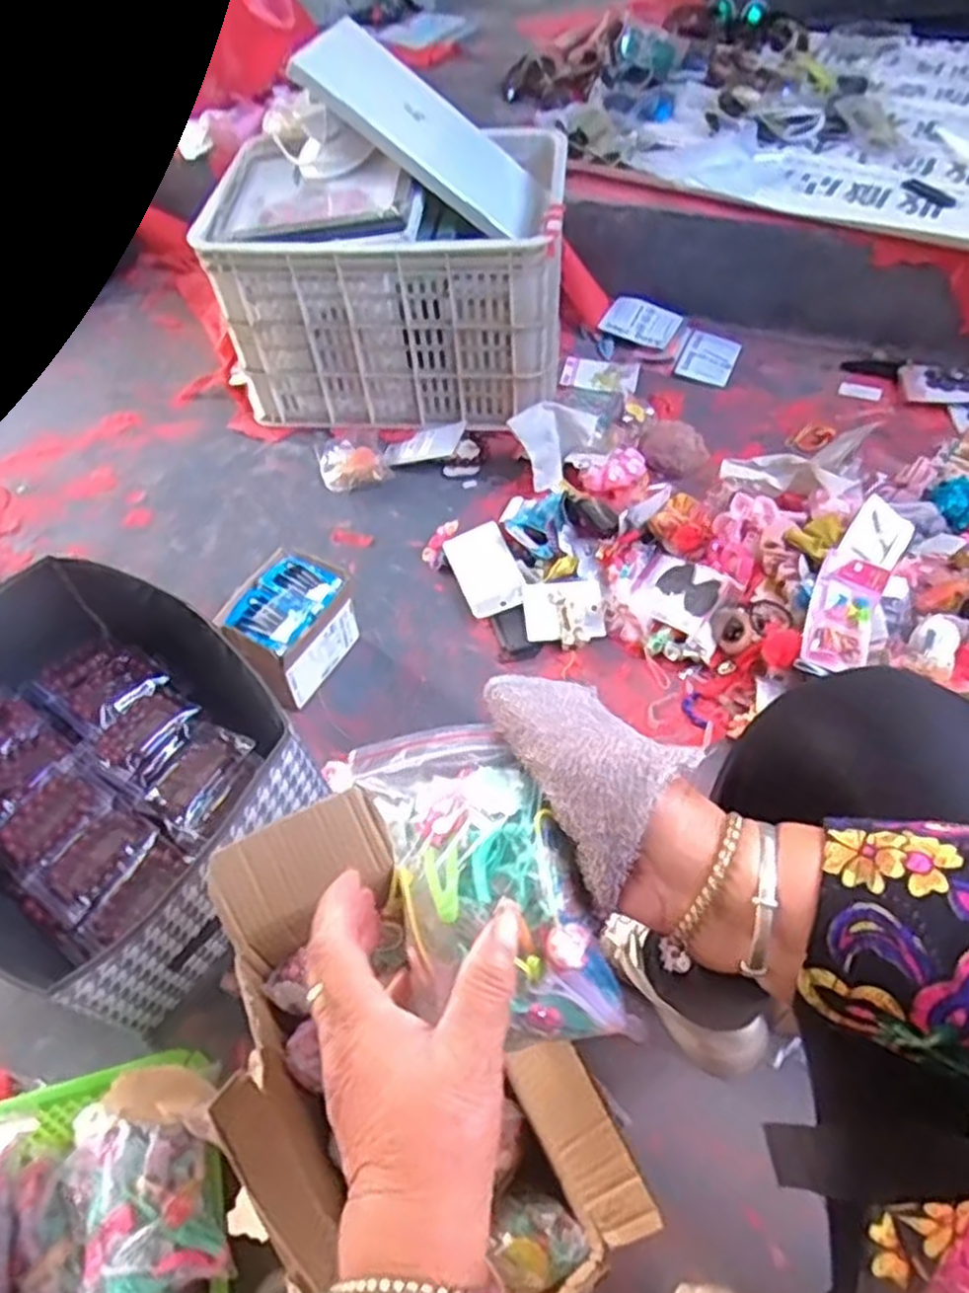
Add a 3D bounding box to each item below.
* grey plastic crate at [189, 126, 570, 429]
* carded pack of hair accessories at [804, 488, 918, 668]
[{"bbox_3d":[-0.132,-0.578,1.246,0.511,0.357,0.373,5,51,6],"label":"grey plastic crate"},{"bbox_3d":[0.433,-0.078,0.913,0.084,0.024,0.238,29,69,3],"label":"carded pack of hair accessories"}]

